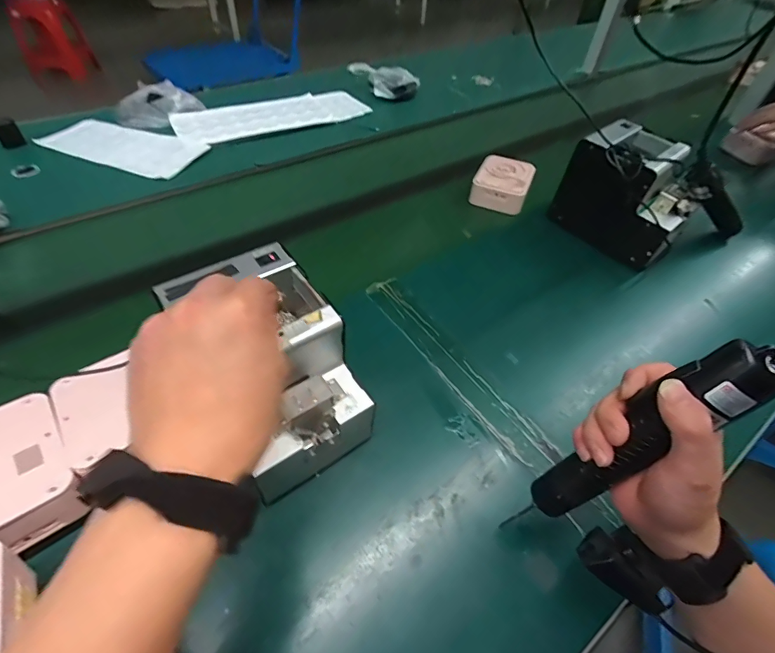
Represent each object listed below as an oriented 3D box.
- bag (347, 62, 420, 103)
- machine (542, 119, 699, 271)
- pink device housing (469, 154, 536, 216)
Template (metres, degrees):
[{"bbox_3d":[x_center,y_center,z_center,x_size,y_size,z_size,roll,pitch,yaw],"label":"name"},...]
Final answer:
[{"bbox_3d":[-0.014,-0.649,1.089,0.167,0.057,0.091,38,57,25],"label":"bag"},{"bbox_3d":[0.391,-0.219,0.671,0.180,0.150,0.132,35,56,24],"label":"machine"},{"bbox_3d":[0.220,-0.276,0.787,0.100,0.053,0.119,20,51,13],"label":"pink device housing"}]

